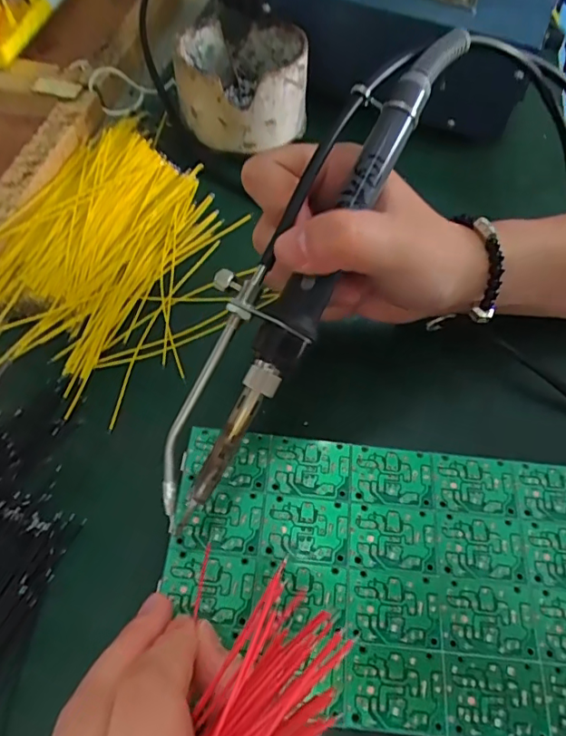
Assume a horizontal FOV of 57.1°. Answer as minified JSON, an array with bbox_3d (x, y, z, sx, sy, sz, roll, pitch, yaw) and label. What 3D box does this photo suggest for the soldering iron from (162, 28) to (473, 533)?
[{"bbox_3d":[0.007,-0.042,0.196,0.037,0.023,0.206,27,84,13],"label":"soldering iron"}]

